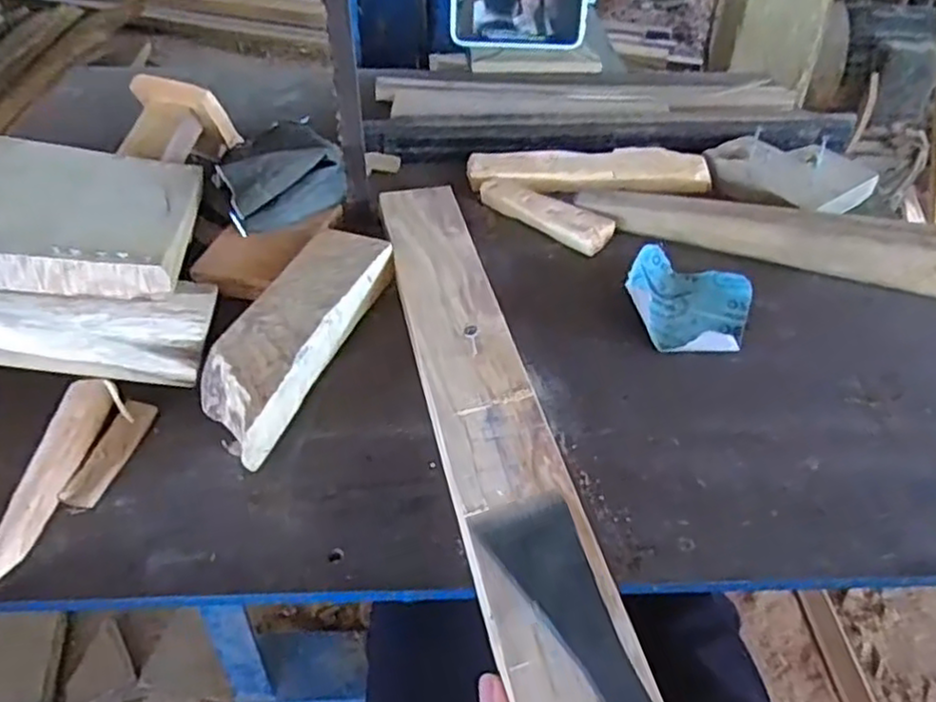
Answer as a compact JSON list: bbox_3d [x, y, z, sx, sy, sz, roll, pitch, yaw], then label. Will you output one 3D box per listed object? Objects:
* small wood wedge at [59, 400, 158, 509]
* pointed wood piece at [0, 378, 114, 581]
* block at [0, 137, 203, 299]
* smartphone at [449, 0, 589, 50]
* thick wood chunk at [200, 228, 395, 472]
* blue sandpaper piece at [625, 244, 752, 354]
[{"bbox_3d":[-0.194,0.055,0.387,0.017,0.007,0.068,10,43,9],"label":"small wood wedge"},{"bbox_3d":[-0.216,0.062,0.369,0.027,0.013,0.123,-1,43,-3],"label":"pointed wood piece"},{"bbox_3d":[-0.255,-0.093,0.459,0.144,0.023,0.172,5,34,-16],"label":"block"},{"bbox_3d":[0.058,-0.397,0.823,0.157,0.083,0.009,3,27,5],"label":"smartphone"},{"bbox_3d":[-0.108,-0.015,0.441,0.058,0.033,0.190,14,44,13],"label":"thick wood chunk"},{"bbox_3d":[0.152,-0.033,0.499,0.085,0.016,0.094,16,45,15],"label":"blue sandpaper piece"}]

